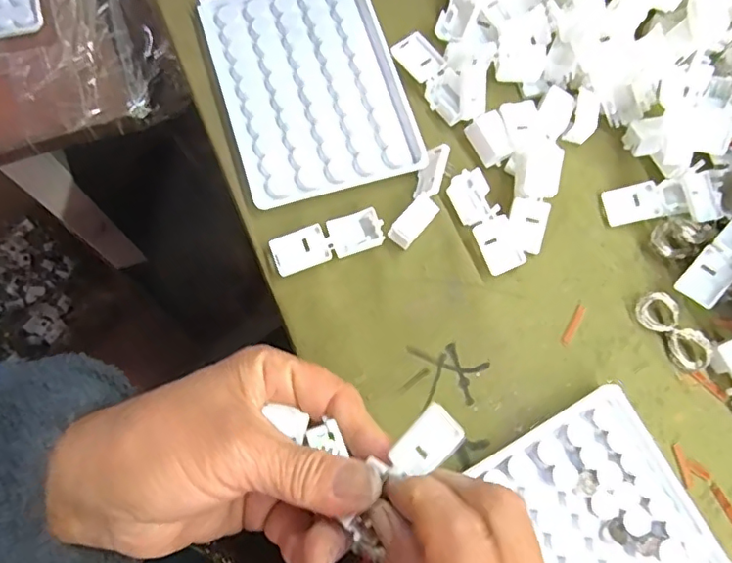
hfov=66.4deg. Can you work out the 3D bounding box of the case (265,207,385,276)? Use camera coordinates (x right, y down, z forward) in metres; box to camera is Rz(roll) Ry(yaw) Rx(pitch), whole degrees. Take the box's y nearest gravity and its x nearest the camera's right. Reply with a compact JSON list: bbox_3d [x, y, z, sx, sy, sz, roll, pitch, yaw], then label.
[{"bbox_3d":[-0.020,-0.020,0.281,0.055,0.006,0.019,-18,79,-10],"label":"case"}]

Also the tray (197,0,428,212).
[{"bbox_3d":[-0.030,-0.108,0.301,0.093,0.008,0.128,-16,79,-9],"label":"tray"}]

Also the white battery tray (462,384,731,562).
[{"bbox_3d":[0.116,0.125,0.255,0.088,0.015,0.130,-28,81,-11],"label":"white battery tray"}]

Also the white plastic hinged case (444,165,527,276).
[{"bbox_3d":[0.062,-0.031,0.293,0.020,0.013,0.055,-25,80,-11],"label":"white plastic hinged case"}]

